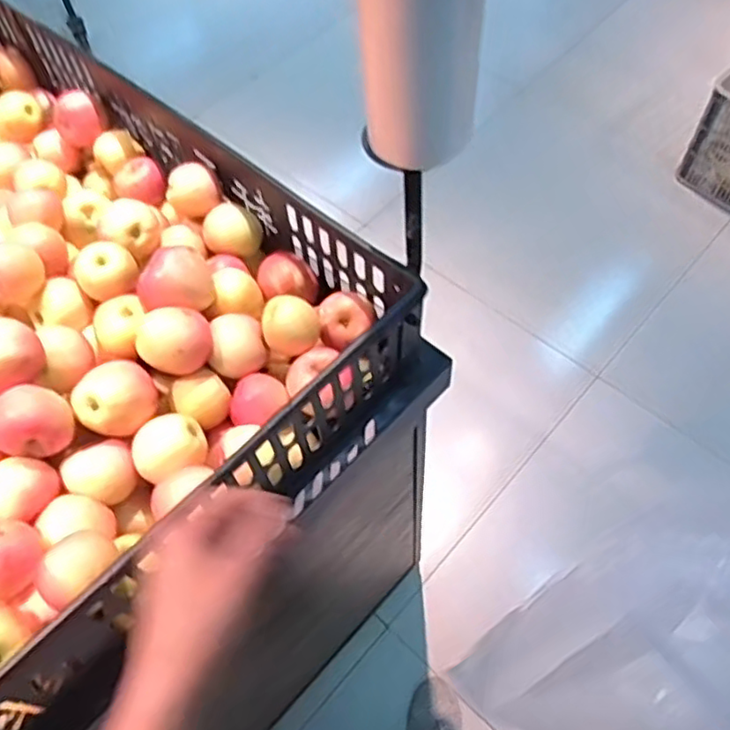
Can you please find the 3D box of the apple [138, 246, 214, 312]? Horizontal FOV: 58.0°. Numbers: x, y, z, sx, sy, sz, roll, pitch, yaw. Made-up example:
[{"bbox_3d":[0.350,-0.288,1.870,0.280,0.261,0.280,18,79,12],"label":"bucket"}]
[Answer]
[{"bbox_3d":[-0.189,-0.082,0.658,0.072,0.056,0.070,-2,58,3],"label":"apple"}]

